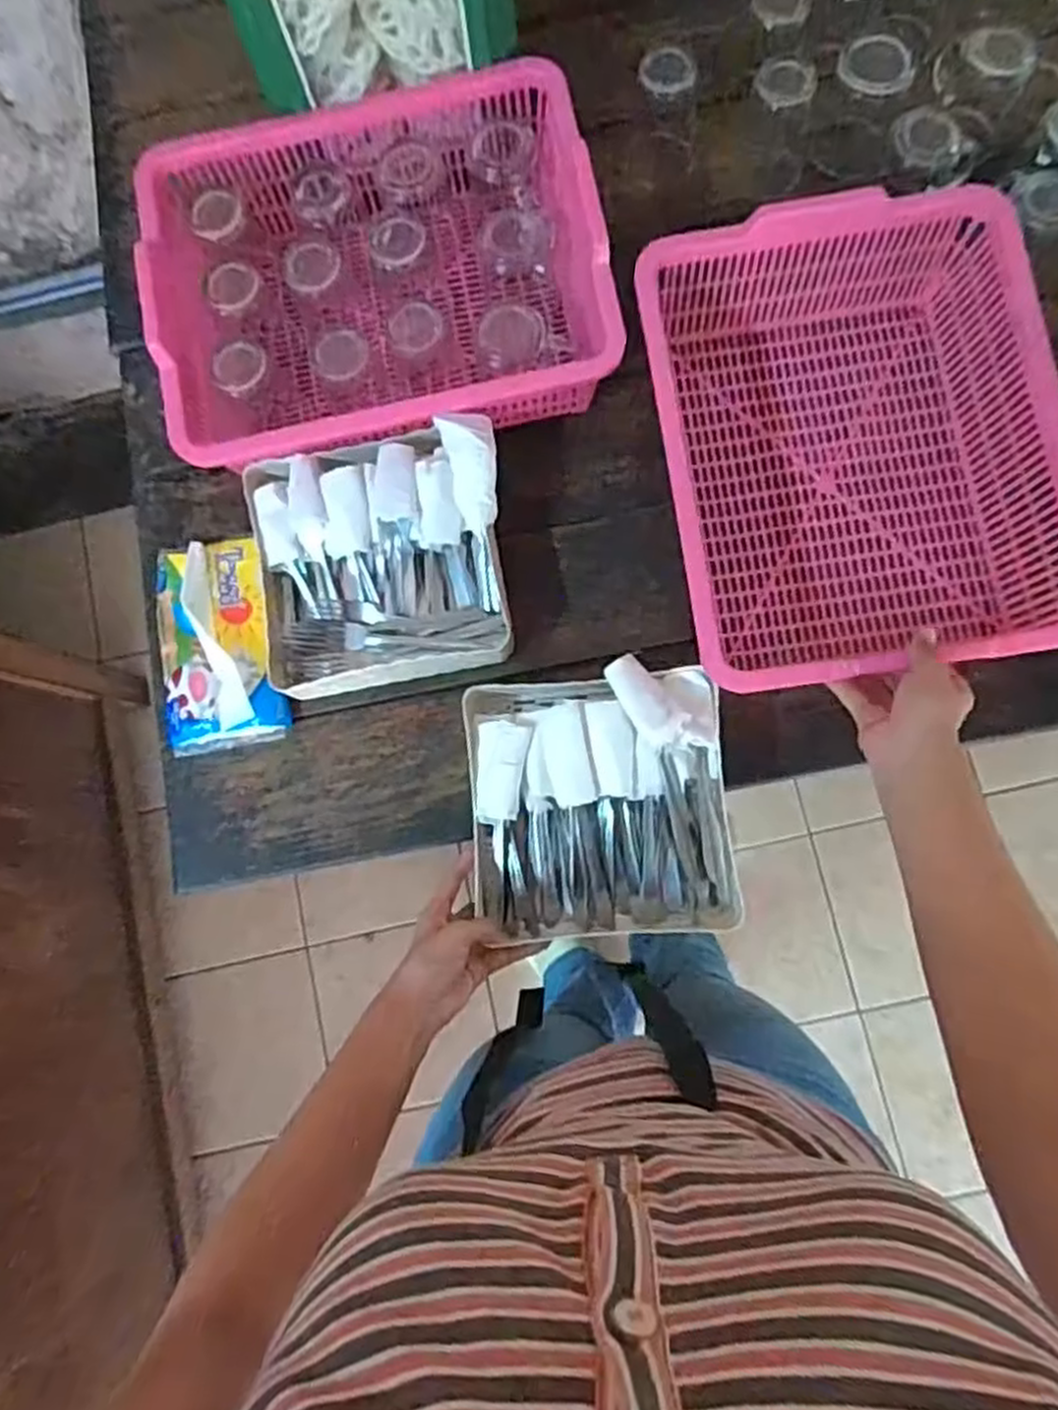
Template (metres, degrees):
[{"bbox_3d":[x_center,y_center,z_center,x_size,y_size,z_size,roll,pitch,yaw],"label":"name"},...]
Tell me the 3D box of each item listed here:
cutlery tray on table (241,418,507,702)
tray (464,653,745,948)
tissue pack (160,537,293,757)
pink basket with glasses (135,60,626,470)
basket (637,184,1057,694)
[{"bbox_3d":[-0.129,-0.126,0.703,0.220,0.069,0.211,-11,81,2],"label":"cutlery tray on table"},{"bbox_3d":[0.059,0.082,0.650,0.207,0.068,0.215,-4,81,3],"label":"tray"},{"bbox_3d":[-0.284,-0.055,0.717,0.101,0.040,0.189,-14,81,2],"label":"tissue pack"},{"bbox_3d":[-0.134,-0.387,0.722,0.383,0.119,0.297,-12,81,2],"label":"pink basket with glasses"},{"bbox_3d":[0.263,-0.209,0.664,0.299,0.122,0.384,-8,81,3],"label":"basket"}]

